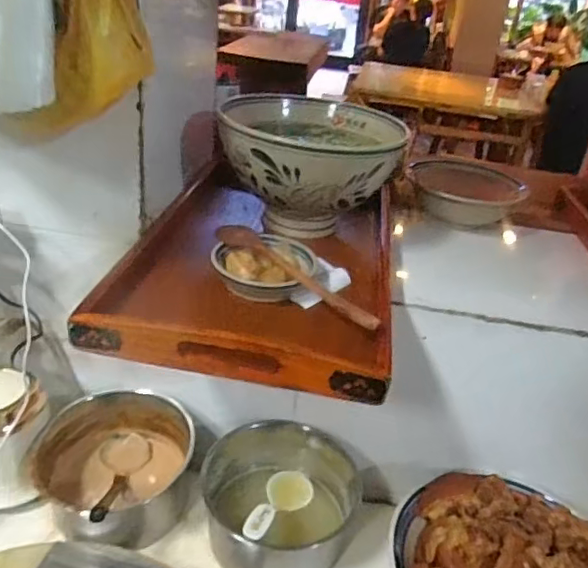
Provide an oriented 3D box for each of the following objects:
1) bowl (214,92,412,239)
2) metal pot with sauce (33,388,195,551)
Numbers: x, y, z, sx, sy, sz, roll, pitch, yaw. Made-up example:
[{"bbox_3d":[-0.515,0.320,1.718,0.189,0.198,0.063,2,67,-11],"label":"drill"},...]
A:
[{"bbox_3d":[0.018,-0.128,0.678,0.203,0.133,0.168,-2,31,-15],"label":"bowl"},{"bbox_3d":[-0.204,0.212,0.674,0.158,0.101,0.167,5,30,-3],"label":"metal pot with sauce"}]

